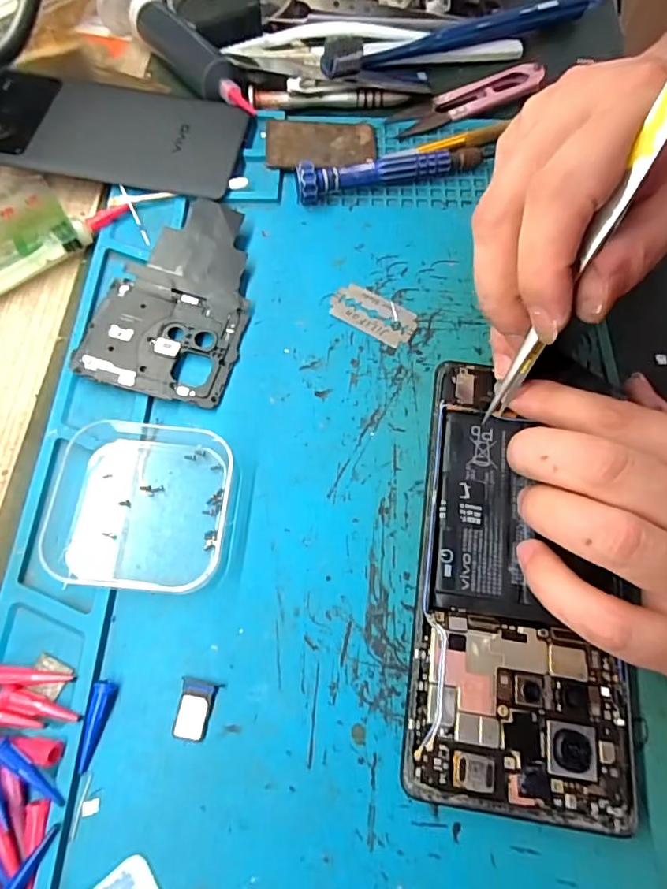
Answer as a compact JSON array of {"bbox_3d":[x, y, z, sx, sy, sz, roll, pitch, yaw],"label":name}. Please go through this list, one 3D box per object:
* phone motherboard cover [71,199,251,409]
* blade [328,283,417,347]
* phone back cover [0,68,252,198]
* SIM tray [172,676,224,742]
[{"bbox_3d":[-0.070,-0.070,0.238,0.065,0.004,0.105,18,71,-2],"label":"phone motherboard cover"},{"bbox_3d":[0.019,-0.063,0.241,0.042,0.004,0.022,29,71,11],"label":"blade"},{"bbox_3d":[-0.133,-0.174,0.276,0.162,0.014,0.072,7,68,3],"label":"phone back cover"},{"bbox_3d":[-0.048,0.091,0.174,0.013,0.004,0.019,8,68,3],"label":"SIM tray"}]

